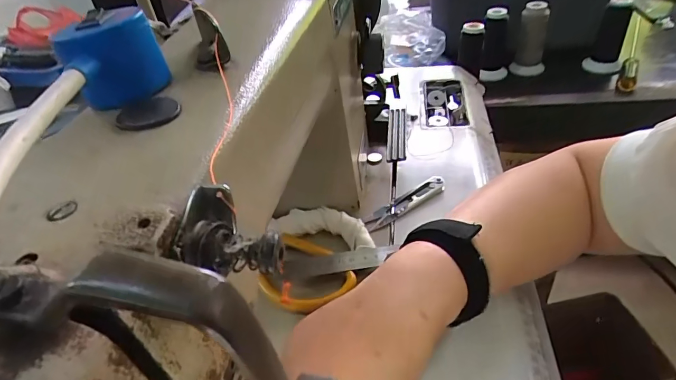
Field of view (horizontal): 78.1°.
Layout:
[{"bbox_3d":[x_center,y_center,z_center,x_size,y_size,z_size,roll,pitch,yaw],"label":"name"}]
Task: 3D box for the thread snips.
[{"bbox_3d":[0.070,0.013,0.429,0.098,0.010,0.027,-29,44,-24],"label":"thread snips"}]

